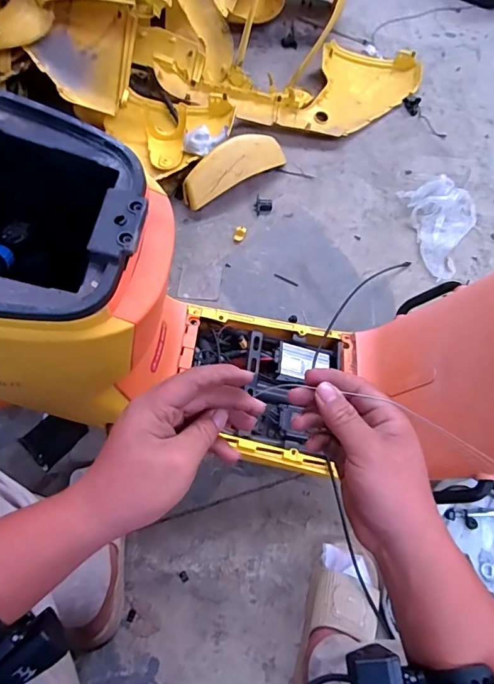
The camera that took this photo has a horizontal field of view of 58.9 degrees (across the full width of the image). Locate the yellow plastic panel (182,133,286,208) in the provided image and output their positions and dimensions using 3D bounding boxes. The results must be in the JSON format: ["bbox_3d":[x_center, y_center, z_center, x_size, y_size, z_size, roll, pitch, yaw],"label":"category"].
[{"bbox_3d":[-0.037,-0.463,1.144,0.305,0.082,0.092,-33,69,-18],"label":"yellow plastic panel"}]

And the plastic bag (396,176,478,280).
[{"bbox_3d":[0.534,-0.306,1.143,0.191,0.049,0.292,-6,63,-6],"label":"plastic bag"}]

